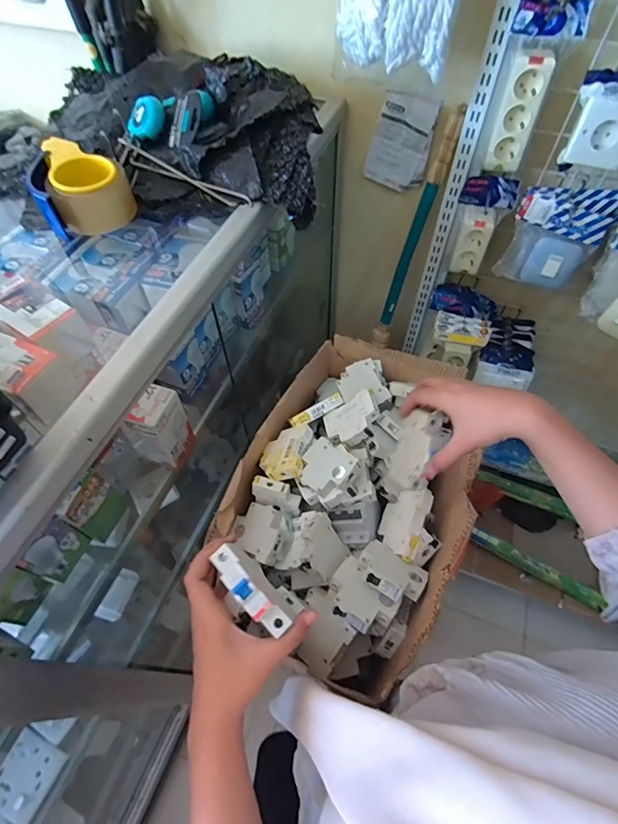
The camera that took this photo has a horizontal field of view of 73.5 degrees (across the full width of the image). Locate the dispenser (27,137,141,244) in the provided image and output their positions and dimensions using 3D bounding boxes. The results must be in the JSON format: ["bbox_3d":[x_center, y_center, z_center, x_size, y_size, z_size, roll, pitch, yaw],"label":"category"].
[{"bbox_3d":[-0.305,-0.304,0.555,0.113,0.067,0.128,-27,60,-16],"label":"dispenser"}]

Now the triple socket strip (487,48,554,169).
[{"bbox_3d":[0.332,-0.467,0.652,0.050,0.154,0.046,23,60,15],"label":"triple socket strip"}]

